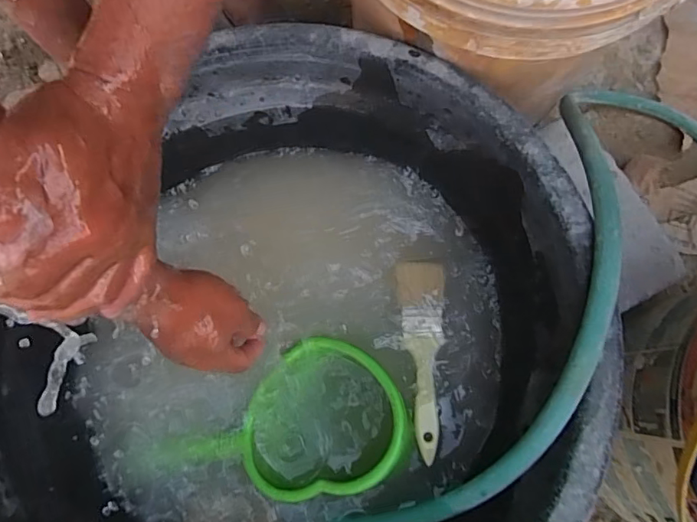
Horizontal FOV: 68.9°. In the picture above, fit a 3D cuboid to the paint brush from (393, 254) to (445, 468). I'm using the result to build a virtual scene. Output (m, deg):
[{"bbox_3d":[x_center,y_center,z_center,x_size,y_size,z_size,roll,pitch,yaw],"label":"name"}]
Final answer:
[{"bbox_3d":[0.073,0.093,0.505,0.047,0.010,0.192,0,72,-1],"label":"paint brush"}]

